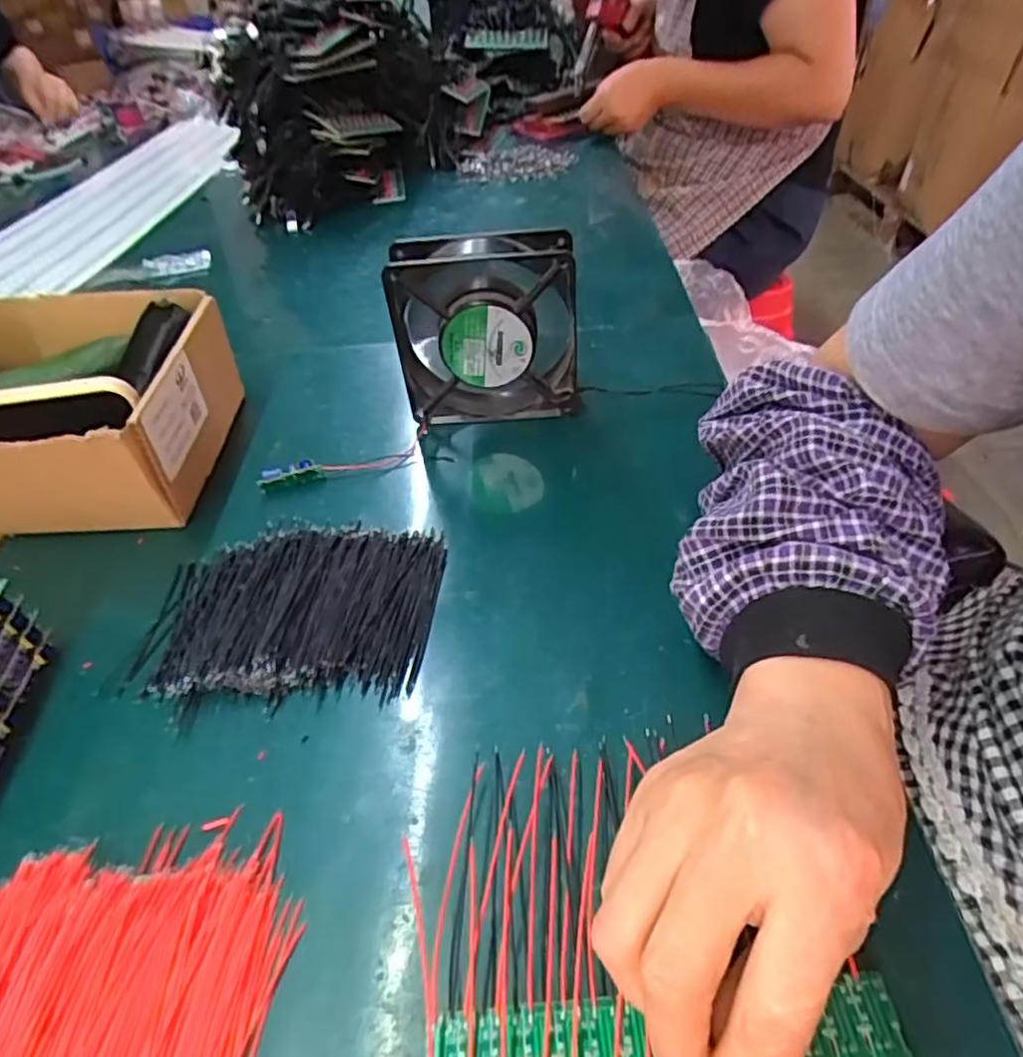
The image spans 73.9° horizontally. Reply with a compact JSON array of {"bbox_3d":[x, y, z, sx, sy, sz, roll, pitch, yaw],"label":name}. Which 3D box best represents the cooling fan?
[{"bbox_3d":[-0.016,-0.135,0.470,0.120,0.119,0.044,-3,44,3],"label":"cooling fan"}]

